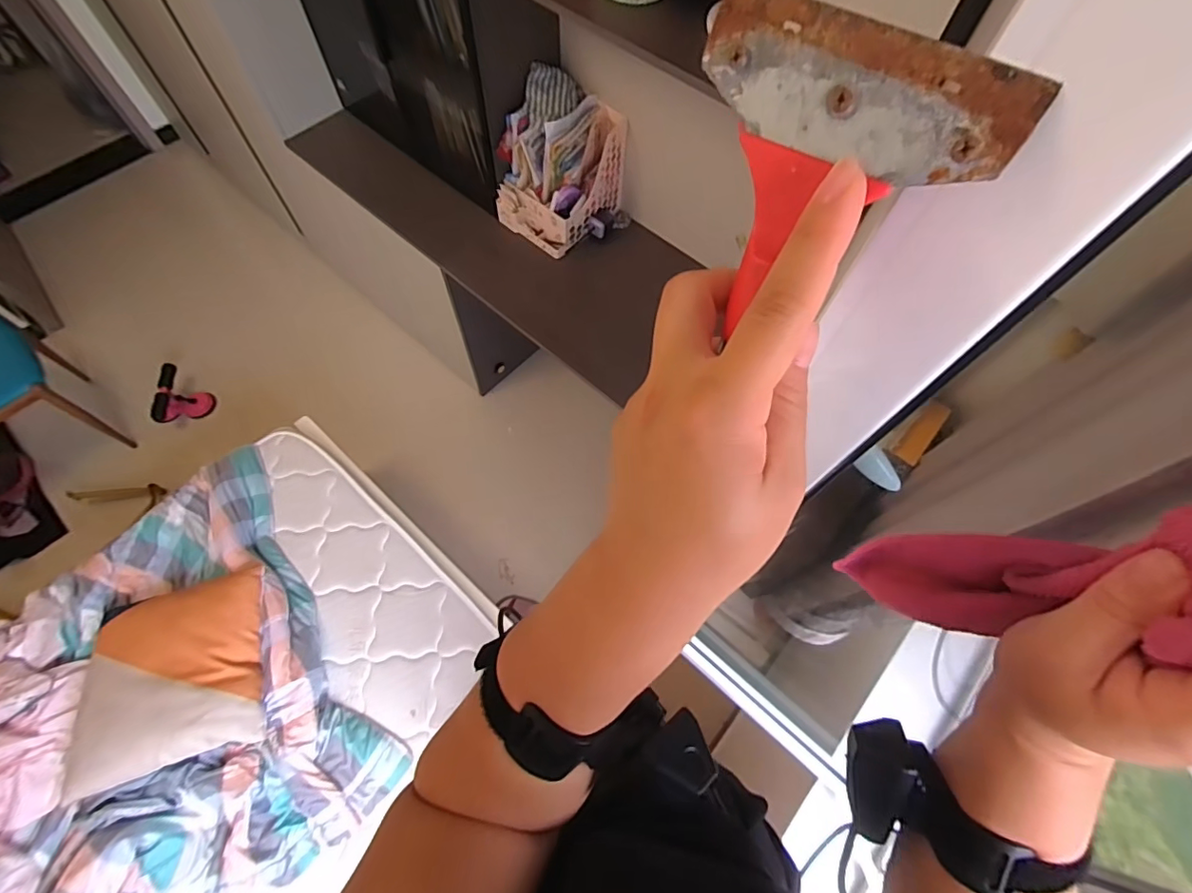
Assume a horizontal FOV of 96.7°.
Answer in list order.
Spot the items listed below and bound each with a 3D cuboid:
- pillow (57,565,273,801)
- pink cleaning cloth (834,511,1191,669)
[{"bbox_3d":[-1.020,0.537,1.251,0.447,0.101,0.405,-15,66,-9],"label":"pillow"},{"bbox_3d":[0.190,0.062,0.239,0.041,0.199,0.047,-37,84,-17],"label":"pink cleaning cloth"}]

